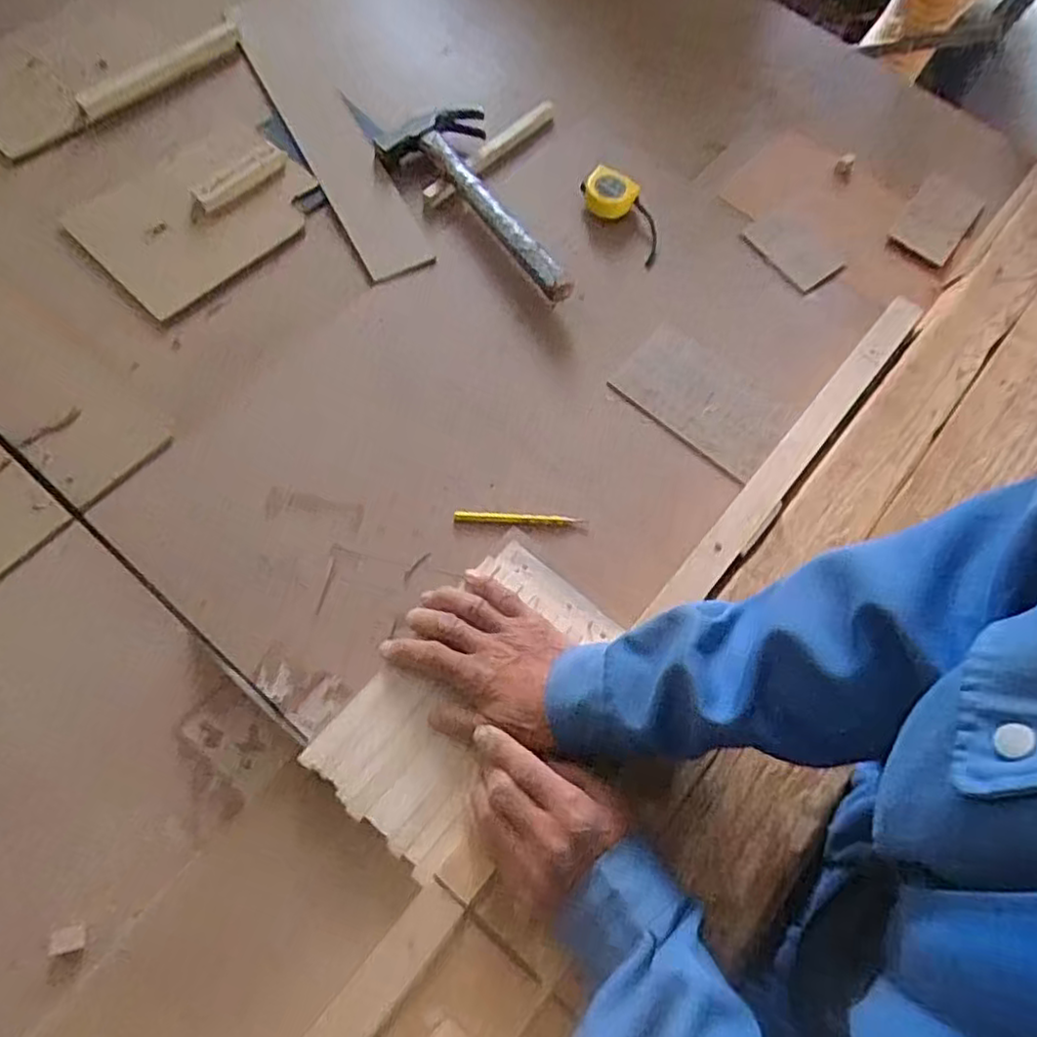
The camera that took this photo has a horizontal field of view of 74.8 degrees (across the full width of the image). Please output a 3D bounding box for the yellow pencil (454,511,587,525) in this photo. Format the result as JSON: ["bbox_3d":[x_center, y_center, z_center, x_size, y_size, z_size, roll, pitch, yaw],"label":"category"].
[{"bbox_3d":[0.001,0.000,0.626,0.118,0.005,0.010,3,67,-3],"label":"yellow pencil"}]

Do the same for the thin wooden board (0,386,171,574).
[{"bbox_3d":[-0.422,-0.031,0.604,0.083,0.009,0.205,40,70,12],"label":"thin wooden board"}]

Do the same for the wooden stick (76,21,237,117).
[{"bbox_3d":[-0.408,-0.511,0.775,0.195,0.028,0.026,-29,73,-15],"label":"wooden stick"}]

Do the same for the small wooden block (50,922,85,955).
[{"bbox_3d":[-0.322,0.300,0.483,0.023,0.007,0.016,-10,69,-8],"label":"small wooden block"}]

